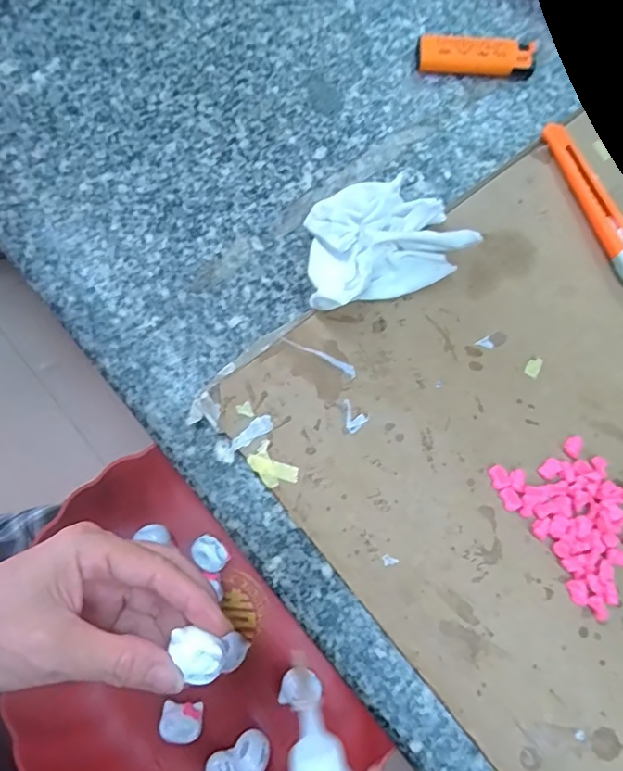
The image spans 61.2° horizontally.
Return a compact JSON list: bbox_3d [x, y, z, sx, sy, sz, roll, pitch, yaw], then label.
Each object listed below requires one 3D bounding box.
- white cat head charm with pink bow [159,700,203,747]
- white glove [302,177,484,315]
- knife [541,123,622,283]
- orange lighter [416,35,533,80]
[{"bbox_3d":[-0.084,0.217,0.337,0.025,0.004,0.024,5,50,-3],"label":"white cat head charm with pink bow"},{"bbox_3d":[0.033,-0.084,0.303,0.097,0.044,0.076,-24,75,-9],"label":"white glove"},{"bbox_3d":[0.177,-0.112,0.327,0.019,0.011,0.117,-19,74,-7],"label":"knife"},{"bbox_3d":[0.114,-0.227,0.365,0.080,0.017,0.018,4,73,0],"label":"orange lighter"}]

